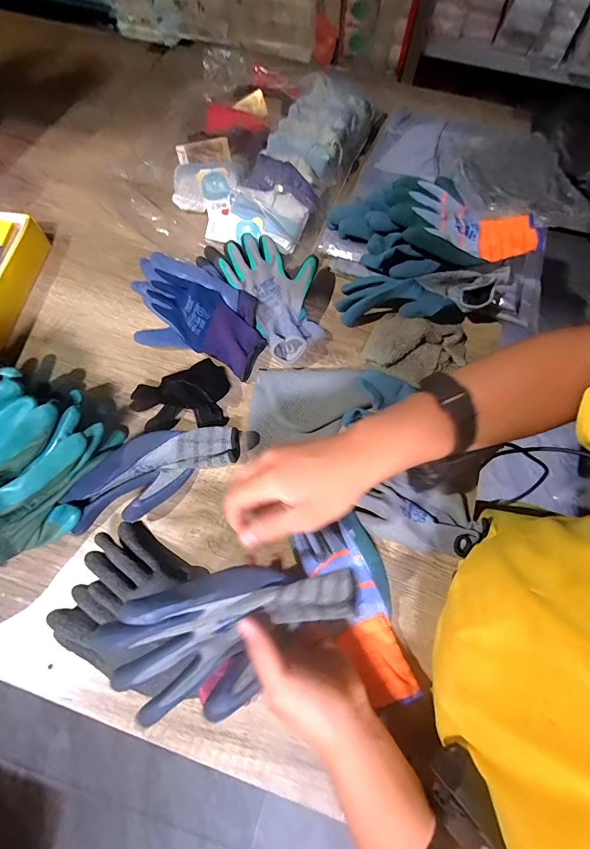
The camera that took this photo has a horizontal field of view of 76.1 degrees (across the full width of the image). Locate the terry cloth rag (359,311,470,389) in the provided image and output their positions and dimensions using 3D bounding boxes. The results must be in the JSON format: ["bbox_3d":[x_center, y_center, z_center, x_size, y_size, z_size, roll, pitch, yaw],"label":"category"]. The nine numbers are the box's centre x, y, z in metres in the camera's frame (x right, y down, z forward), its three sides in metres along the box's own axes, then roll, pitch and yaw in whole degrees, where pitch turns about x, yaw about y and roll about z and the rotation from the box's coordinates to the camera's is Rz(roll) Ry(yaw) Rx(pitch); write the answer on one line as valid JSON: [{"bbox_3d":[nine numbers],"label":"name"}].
[{"bbox_3d":[0.175,-0.111,0.538,0.131,0.030,0.115,27,69,8],"label":"terry cloth rag"}]

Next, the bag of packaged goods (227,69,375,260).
[{"bbox_3d":[0.016,-0.468,0.656,0.145,0.058,0.409,24,69,7],"label":"bag of packaged goods"}]

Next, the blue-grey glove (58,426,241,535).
[{"bbox_3d":[-0.166,0.057,0.452,0.204,0.045,0.078,-34,73,-15],"label":"blue-grey glove"}]

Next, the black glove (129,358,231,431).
[{"bbox_3d":[-0.151,-0.039,0.489,0.123,0.049,0.084,-5,68,-4],"label":"black glove"}]

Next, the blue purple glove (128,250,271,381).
[{"bbox_3d":[-0.141,-0.159,0.528,0.225,0.068,0.136,22,69,6],"label":"blue purple glove"}]

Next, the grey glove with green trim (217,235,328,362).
[{"bbox_3d":[-0.023,-0.196,0.551,0.126,0.051,0.220,-28,72,-13],"label":"grey glove with green trim"}]

